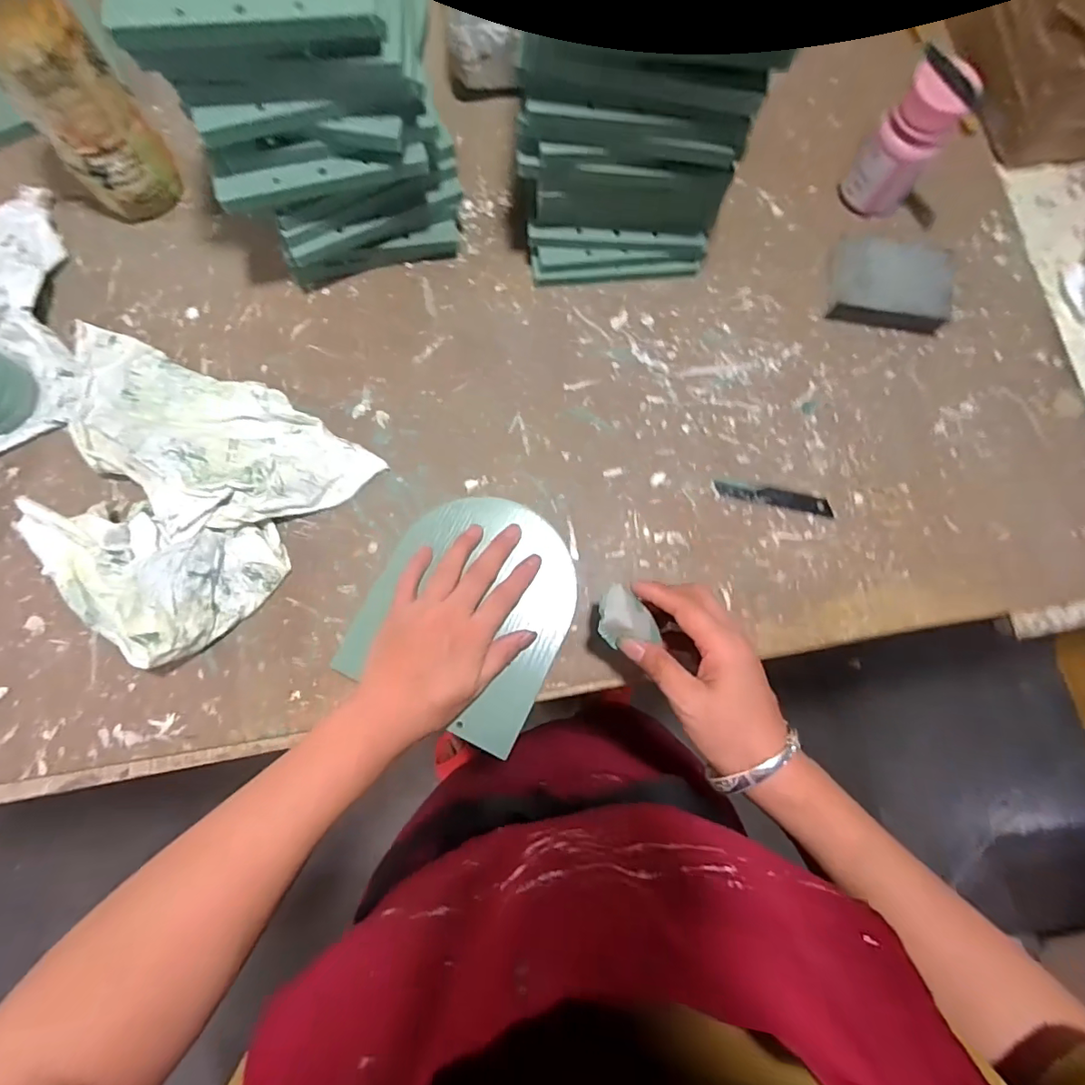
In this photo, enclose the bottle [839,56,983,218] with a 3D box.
[{"bbox_3d":[0.302,-0.331,0.438,0.054,0.094,0.050,0,81,-1],"label":"bottle"}]

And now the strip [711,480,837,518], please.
[{"bbox_3d":[0.189,-0.037,0.429,0.097,0.004,0.015,11,80,1],"label":"strip"}]

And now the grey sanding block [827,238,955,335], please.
[{"bbox_3d":[0.298,-0.224,0.453,0.092,0.024,0.071,11,80,1],"label":"grey sanding block"}]

